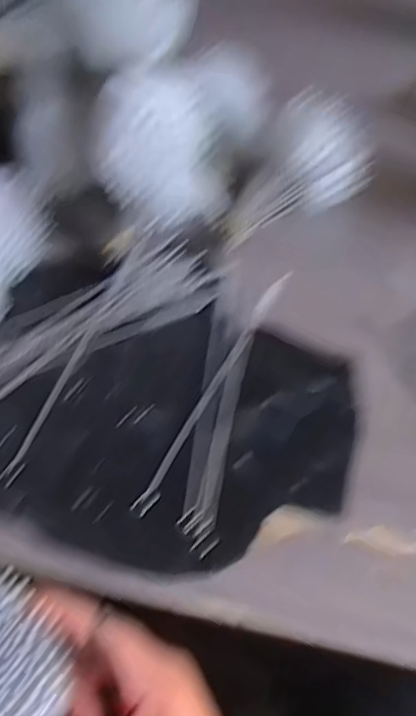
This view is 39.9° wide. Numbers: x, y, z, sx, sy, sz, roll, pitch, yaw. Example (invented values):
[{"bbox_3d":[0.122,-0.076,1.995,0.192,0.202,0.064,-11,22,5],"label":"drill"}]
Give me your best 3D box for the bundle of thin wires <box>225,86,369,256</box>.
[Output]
[{"bbox_3d":[0.078,-0.167,0.532,0.095,0.070,0.140,30,65,19],"label":"bundle of thin wires"}]

